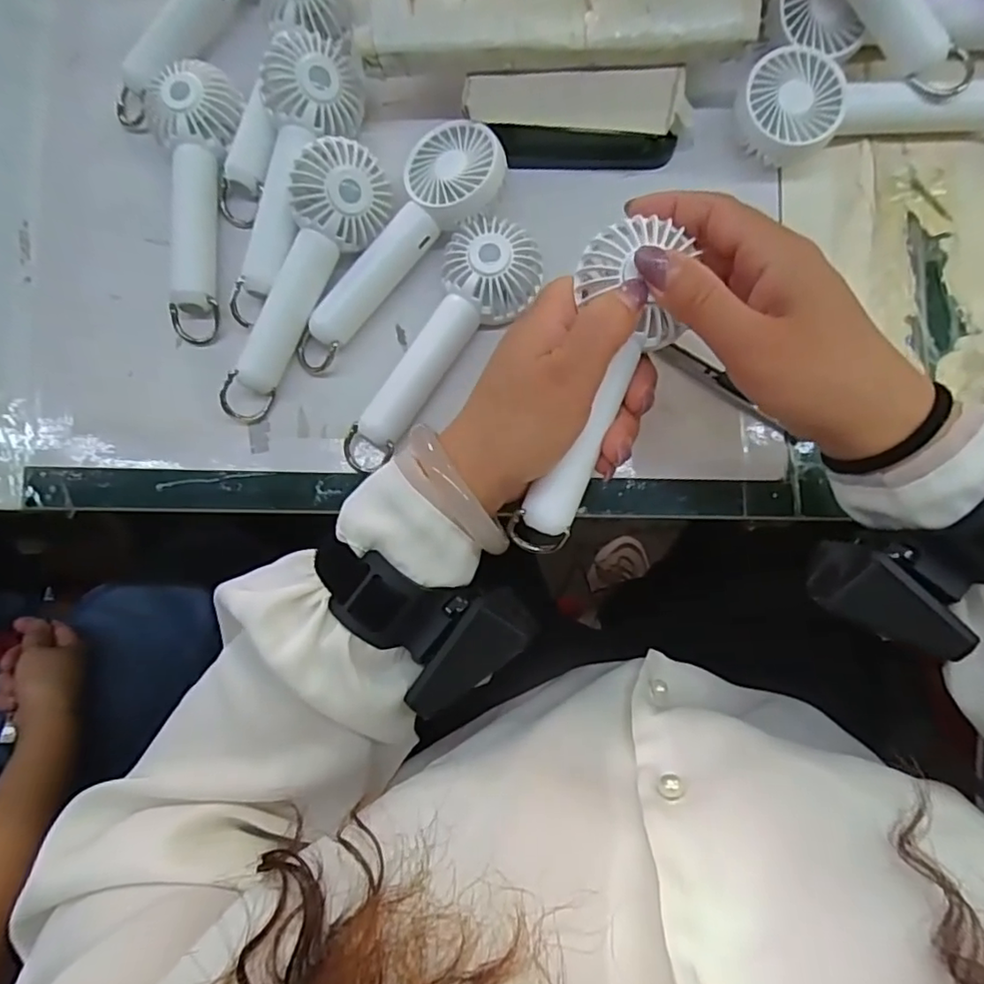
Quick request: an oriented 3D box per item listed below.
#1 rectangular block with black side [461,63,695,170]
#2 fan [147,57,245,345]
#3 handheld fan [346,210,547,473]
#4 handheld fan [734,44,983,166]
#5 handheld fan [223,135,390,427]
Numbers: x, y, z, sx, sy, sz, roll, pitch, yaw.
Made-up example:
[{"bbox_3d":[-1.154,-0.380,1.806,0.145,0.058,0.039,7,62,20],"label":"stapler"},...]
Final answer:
[{"bbox_3d":[0.048,-0.211,0.342,0.122,0.036,0.041,-2,83,3],"label":"rectangular block with black side"},{"bbox_3d":[-0.180,-0.172,0.355,0.047,0.033,0.157,6,83,4],"label":"fan"},{"bbox_3d":[-0.027,-0.081,0.342,0.055,0.032,0.155,30,86,6],"label":"handheld fan"},{"bbox_3d":[0.219,-0.221,0.340,0.161,0.031,0.052,-5,83,3],"label":"handheld fan"},{"bbox_3d":[-0.110,-0.118,0.341,0.049,0.049,0.167,25,85,6],"label":"handheld fan"}]

